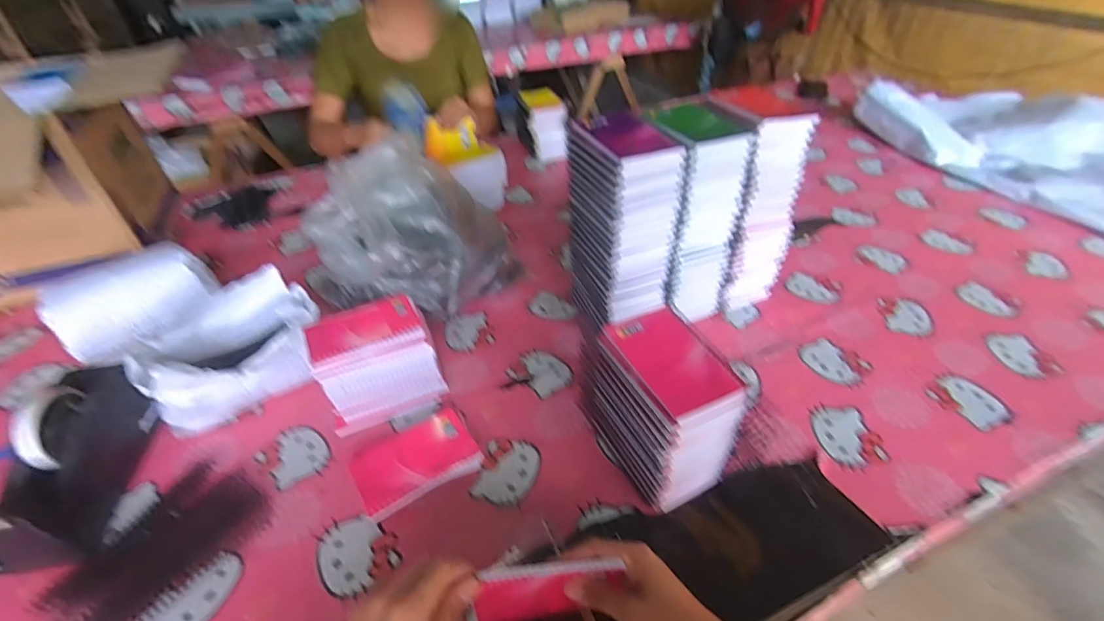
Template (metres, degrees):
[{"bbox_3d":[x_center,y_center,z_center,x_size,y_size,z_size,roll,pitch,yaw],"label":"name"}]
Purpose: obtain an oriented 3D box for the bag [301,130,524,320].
[{"bbox_3d":[-0.234,-0.118,0.761,0.287,0.205,0.237,21,46,25],"label":"bag"}]

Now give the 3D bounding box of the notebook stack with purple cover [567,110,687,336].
[{"bbox_3d":[0.091,-0.096,0.664,0.093,0.292,0.126,-19,45,-19],"label":"notebook stack with purple cover"}]

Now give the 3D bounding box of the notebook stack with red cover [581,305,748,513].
[{"bbox_3d":[0.118,0.109,0.523,0.088,0.164,0.134,-19,45,-19],"label":"notebook stack with red cover"}]

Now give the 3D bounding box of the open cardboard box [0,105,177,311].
[{"bbox_3d":[-0.903,-0.203,0.833,0.328,0.269,0.289,-19,45,-19],"label":"open cardboard box"}]

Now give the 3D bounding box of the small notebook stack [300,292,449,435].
[{"bbox_3d":[-0.221,0.064,0.623,0.143,0.112,0.107,-18,44,-18],"label":"small notebook stack"}]

